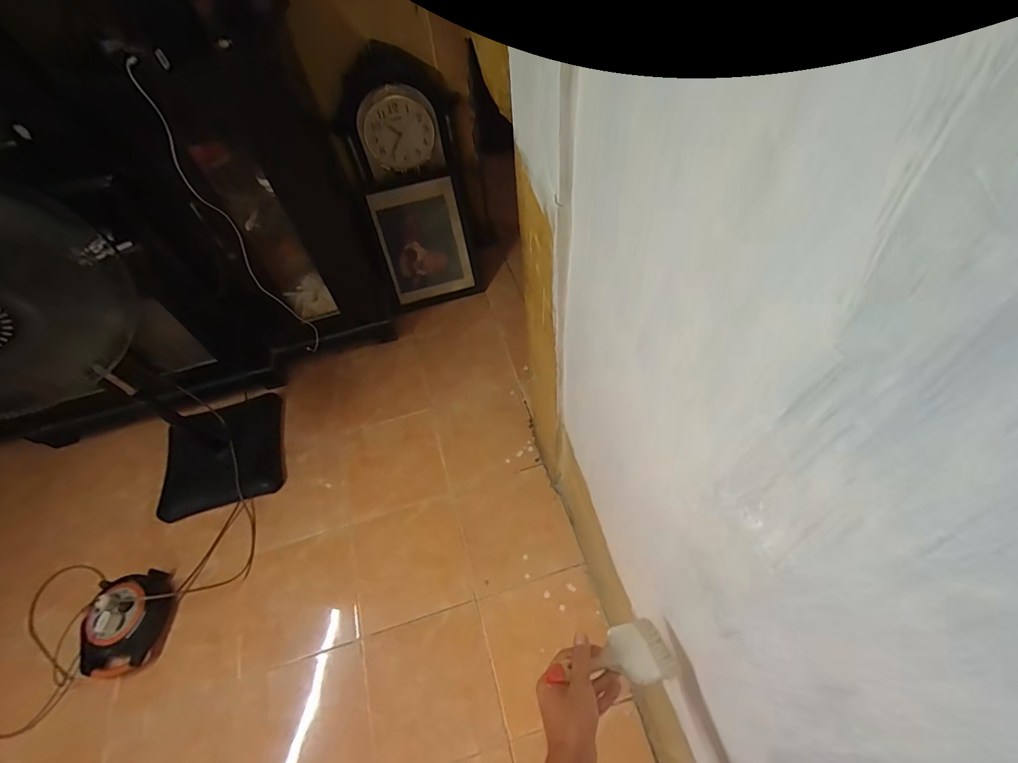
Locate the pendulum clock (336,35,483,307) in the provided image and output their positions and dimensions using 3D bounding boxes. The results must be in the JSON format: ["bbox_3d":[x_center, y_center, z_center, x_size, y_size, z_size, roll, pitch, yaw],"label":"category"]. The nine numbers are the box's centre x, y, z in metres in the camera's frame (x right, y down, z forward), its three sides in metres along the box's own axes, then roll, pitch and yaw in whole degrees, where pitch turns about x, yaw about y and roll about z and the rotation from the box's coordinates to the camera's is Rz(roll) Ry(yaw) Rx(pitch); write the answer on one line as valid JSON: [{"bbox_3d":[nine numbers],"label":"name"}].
[{"bbox_3d":[-0.316,-0.640,1.542,0.357,0.787,0.125,-9,36,-2],"label":"pendulum clock"}]

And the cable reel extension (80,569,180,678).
[{"bbox_3d":[-0.962,0.608,1.165,0.185,0.092,0.234,-6,57,0],"label":"cable reel extension"}]

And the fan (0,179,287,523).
[{"bbox_3d":[-0.885,0.020,1.052,0.380,0.903,0.377,-30,60,-15],"label":"fan"}]

